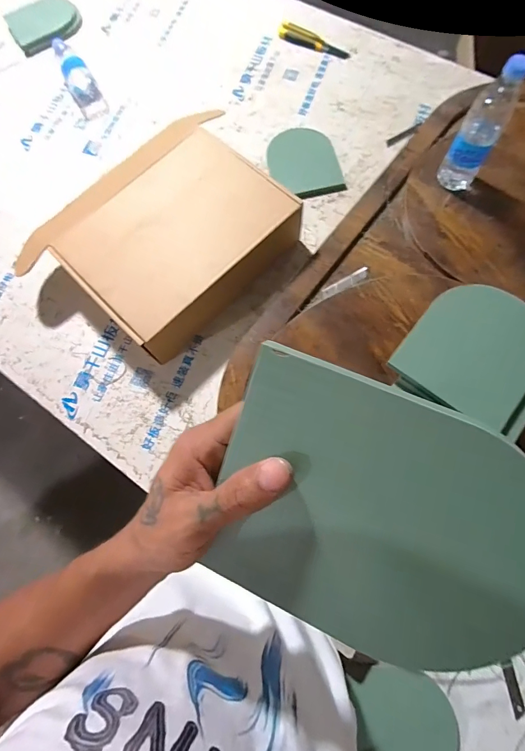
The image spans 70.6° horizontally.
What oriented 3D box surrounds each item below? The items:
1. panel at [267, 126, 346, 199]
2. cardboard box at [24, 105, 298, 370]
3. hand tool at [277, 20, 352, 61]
[{"bbox_3d":[0.087,-0.463,0.803,0.143,0.009,0.181,-14,73,0],"label":"panel"},{"bbox_3d":[-0.182,-0.262,0.710,0.415,0.108,0.354,-43,76,-9],"label":"cardboard box"},{"bbox_3d":[0.128,-0.819,0.907,0.183,0.027,0.047,26,75,8],"label":"hand tool"}]

